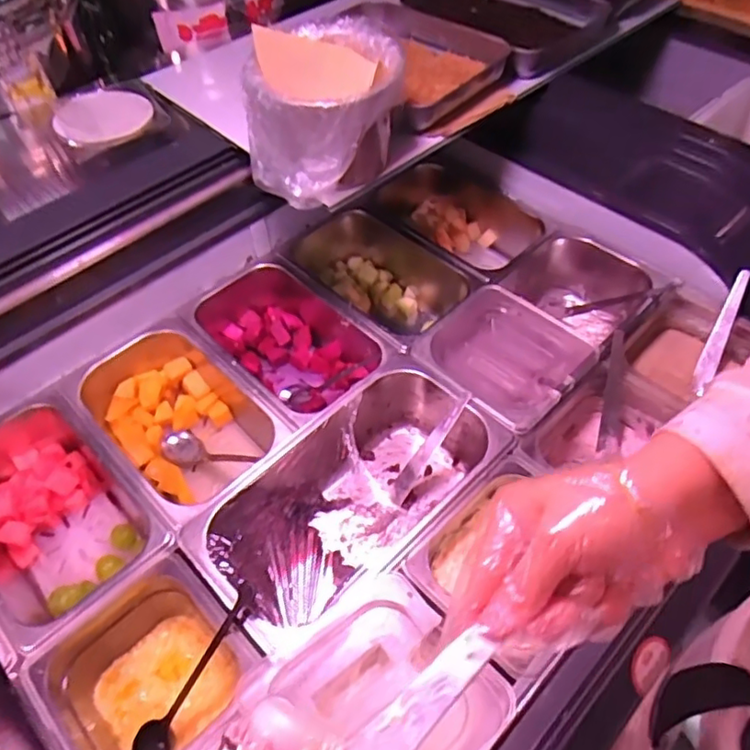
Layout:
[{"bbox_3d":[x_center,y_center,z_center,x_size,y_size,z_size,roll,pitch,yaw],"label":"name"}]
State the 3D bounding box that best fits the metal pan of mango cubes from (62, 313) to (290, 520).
[{"bbox_3d":[-0.232,0.062,0.734,0.272,0.107,0.167,34,60,29],"label":"metal pan of mango cubes"}]

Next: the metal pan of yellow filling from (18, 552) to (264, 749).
[{"bbox_3d":[-0.198,0.279,0.562,0.156,0.091,0.163,35,61,29],"label":"metal pan of yellow filling"}]

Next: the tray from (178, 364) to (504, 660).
[{"bbox_3d":[-0.016,0.143,0.664,0.173,0.109,0.330,34,60,29],"label":"tray"}]

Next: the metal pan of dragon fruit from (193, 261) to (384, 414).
[{"bbox_3d":[-0.127,-0.045,0.813,0.166,0.097,0.250,-33,55,-21],"label":"metal pan of dragon fruit"}]

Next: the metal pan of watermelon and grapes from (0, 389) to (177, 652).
[{"bbox_3d":[-0.355,0.153,0.673,0.303,0.110,0.169,33,60,28],"label":"metal pan of watermelon and grapes"}]

